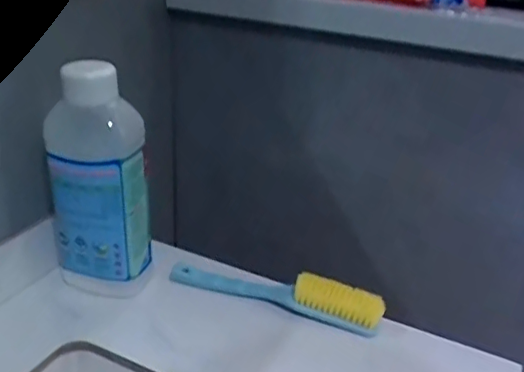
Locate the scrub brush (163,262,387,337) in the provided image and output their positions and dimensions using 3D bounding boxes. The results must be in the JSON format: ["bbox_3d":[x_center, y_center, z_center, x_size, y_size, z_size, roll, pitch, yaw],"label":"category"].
[{"bbox_3d":[0.012,0.103,0.584,0.226,0.039,0.034,13,28,17],"label":"scrub brush"}]

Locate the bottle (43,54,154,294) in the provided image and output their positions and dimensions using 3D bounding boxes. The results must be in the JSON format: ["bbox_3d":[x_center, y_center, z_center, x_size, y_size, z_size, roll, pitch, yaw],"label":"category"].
[{"bbox_3d":[-0.159,-0.002,0.553,0.085,0.229,0.058,13,28,17],"label":"bottle"}]

